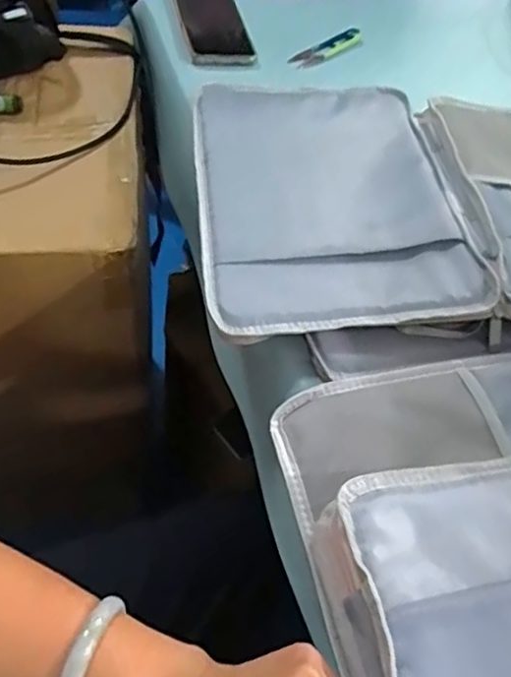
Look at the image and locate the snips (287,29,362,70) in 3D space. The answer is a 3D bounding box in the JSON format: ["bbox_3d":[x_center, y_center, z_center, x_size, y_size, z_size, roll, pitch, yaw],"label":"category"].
[{"bbox_3d":[0.092,-0.362,0.768,0.121,0.004,0.026,-35,77,-24],"label":"snips"}]

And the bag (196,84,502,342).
[{"bbox_3d":[0.060,-0.133,0.558,0.213,0.032,0.311,-3,53,-6],"label":"bag"}]

